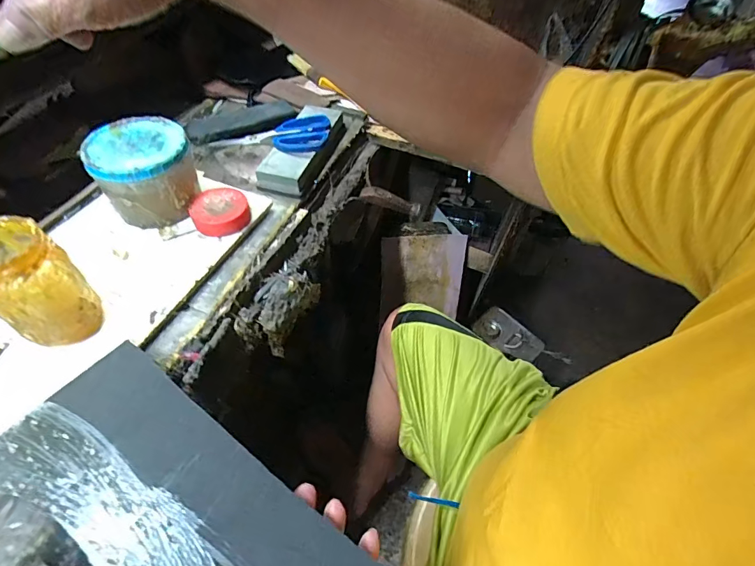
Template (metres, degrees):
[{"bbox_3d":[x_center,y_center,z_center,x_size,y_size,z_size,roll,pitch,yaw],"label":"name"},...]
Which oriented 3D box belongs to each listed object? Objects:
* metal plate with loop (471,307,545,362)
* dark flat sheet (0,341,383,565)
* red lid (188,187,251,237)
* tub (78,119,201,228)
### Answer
[{"bbox_3d":[0.315,0.129,1.014,0.153,0.017,0.090,42,78,16],"label":"metal plate with loop"},{"bbox_3d":[-0.142,0.167,0.304,0.295,0.009,0.124,32,56,18],"label":"dark flat sheet"},{"bbox_3d":[-0.190,-0.086,0.513,0.065,0.024,0.065,3,52,-4],"label":"red lid"},{"bbox_3d":[-0.273,-0.131,0.503,0.104,0.087,0.104,3,52,-4],"label":"tub"}]

